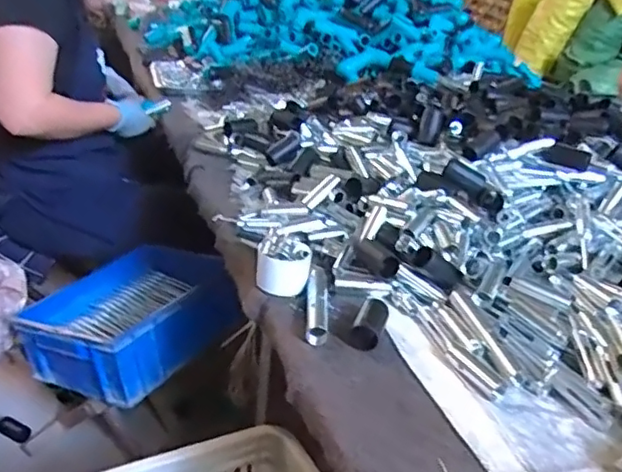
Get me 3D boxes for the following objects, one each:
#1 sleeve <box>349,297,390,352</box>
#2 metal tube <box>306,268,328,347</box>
[{"bbox_3d":[0.068,0.098,0.664,0.029,0.026,0.080,15,29,16],"label":"sleeve"},{"bbox_3d":[0.008,0.082,0.697,0.023,0.022,0.139,6,27,-1],"label":"metal tube"}]

